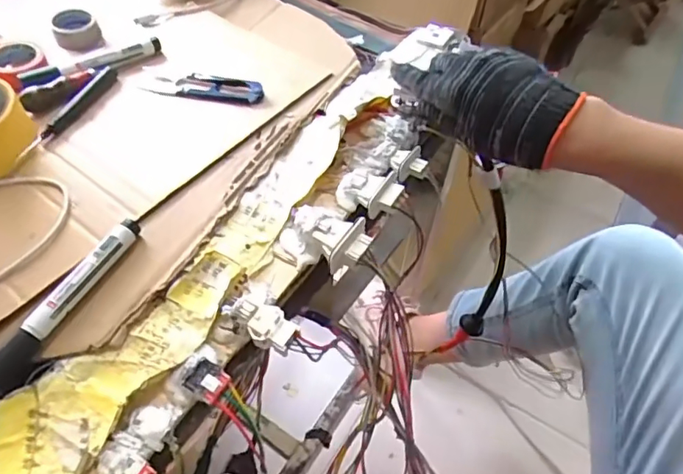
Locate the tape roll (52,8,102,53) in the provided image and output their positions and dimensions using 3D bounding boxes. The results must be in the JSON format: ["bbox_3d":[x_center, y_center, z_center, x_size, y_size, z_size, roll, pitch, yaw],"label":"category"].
[{"bbox_3d":[-0.267,-0.208,0.538,0.041,0.025,0.041,1,53,-1],"label":"tape roll"}]

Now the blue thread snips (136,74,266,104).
[{"bbox_3d":[-0.124,-0.138,0.488,0.109,0.012,0.031,13,54,8],"label":"blue thread snips"}]

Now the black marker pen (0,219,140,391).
[{"bbox_3d":[-0.179,0.039,0.351,0.016,0.018,0.131,23,55,15],"label":"black marker pen"}]

